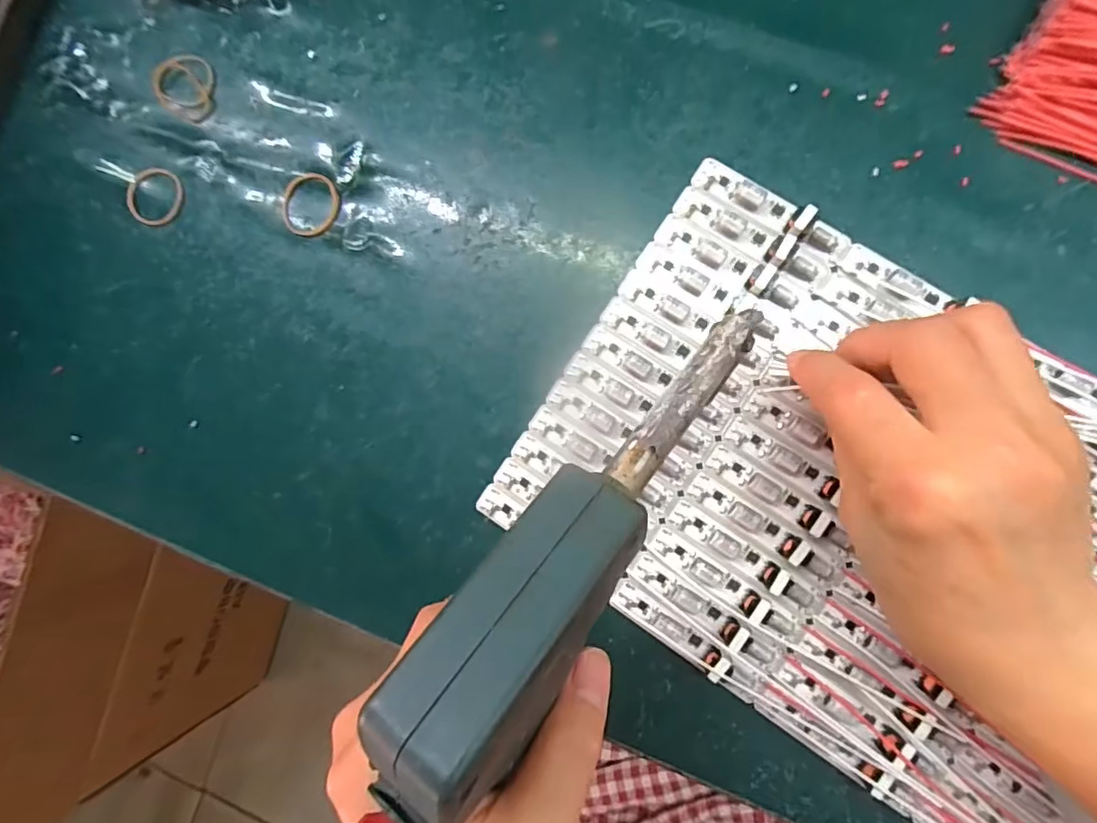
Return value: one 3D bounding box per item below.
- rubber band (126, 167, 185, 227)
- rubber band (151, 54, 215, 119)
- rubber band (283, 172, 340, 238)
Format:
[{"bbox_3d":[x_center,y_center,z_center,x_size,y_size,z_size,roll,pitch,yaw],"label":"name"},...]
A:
[{"bbox_3d":[-0.205,-0.111,0.297,0.032,0.005,0.027,-43,95,0],"label":"rubber band"},{"bbox_3d":[-0.192,-0.172,0.298,0.035,0.004,0.030,24,91,9],"label":"rubber band"},{"bbox_3d":[-0.119,-0.103,0.284,0.030,0.004,0.032,0,87,8],"label":"rubber band"}]

